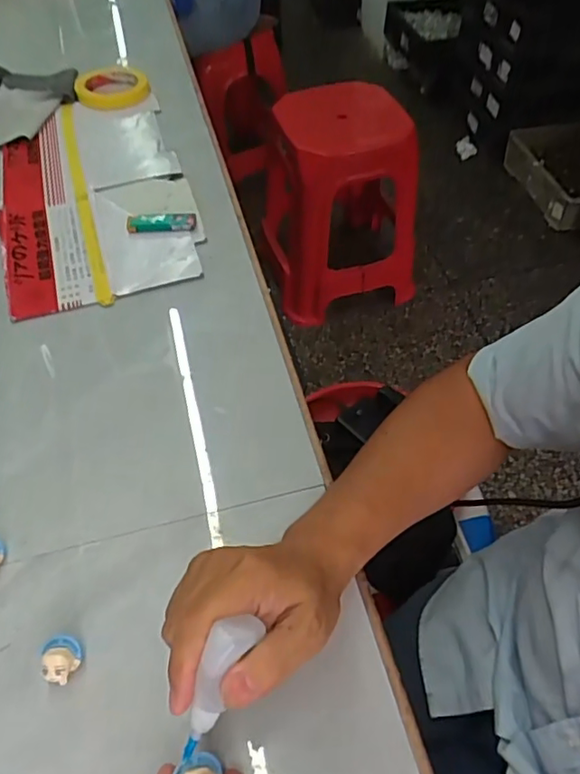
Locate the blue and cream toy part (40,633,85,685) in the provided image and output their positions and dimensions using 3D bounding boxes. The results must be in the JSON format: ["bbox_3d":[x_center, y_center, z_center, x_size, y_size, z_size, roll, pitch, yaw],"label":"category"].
[{"bbox_3d":[-0.161,0.186,0.404,0.032,0.022,0.029,11,54,9],"label":"blue and cream toy part"}]

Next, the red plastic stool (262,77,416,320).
[{"bbox_3d":[0.136,-0.473,1.533,0.373,0.487,0.337,-9,54,-6],"label":"red plastic stool"}]

